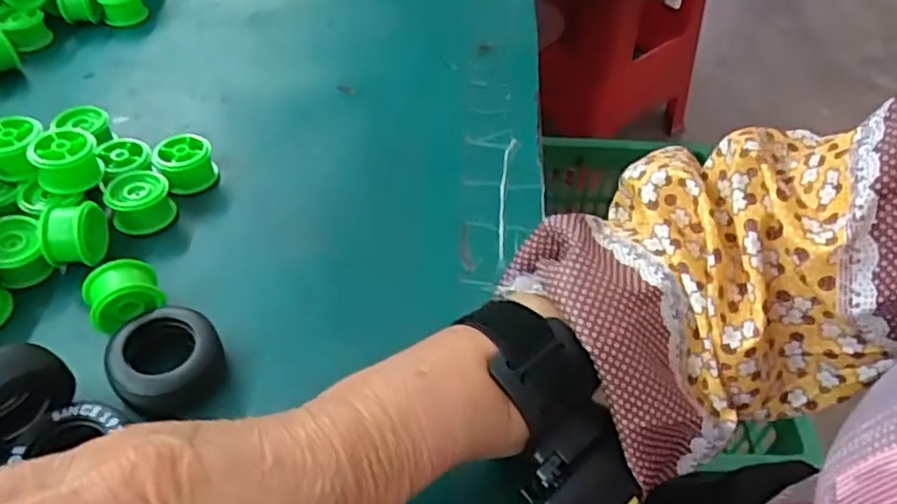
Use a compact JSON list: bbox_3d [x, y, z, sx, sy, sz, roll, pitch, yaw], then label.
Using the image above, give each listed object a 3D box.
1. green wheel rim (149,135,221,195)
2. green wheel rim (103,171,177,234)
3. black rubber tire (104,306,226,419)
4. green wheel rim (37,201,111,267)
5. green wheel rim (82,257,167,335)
[{"bbox_3d":[-0.159,-0.053,0.413,0.033,0.025,0.028,-19,50,-18],"label":"green wheel rim"},{"bbox_3d":[-0.174,-0.026,0.389,0.034,0.031,0.032,-24,51,-21],"label":"green wheel rim"},{"bbox_3d":[-0.129,0.051,0.313,0.047,0.026,0.046,-24,51,-21],"label":"black rubber tire"},{"bbox_3d":[-0.198,-0.009,0.363,0.027,0.033,0.031,-2,47,-2],"label":"green wheel rim"},{"bbox_3d":[-0.157,0.023,0.333,0.033,0.034,0.021,-21,50,-19],"label":"green wheel rim"}]

